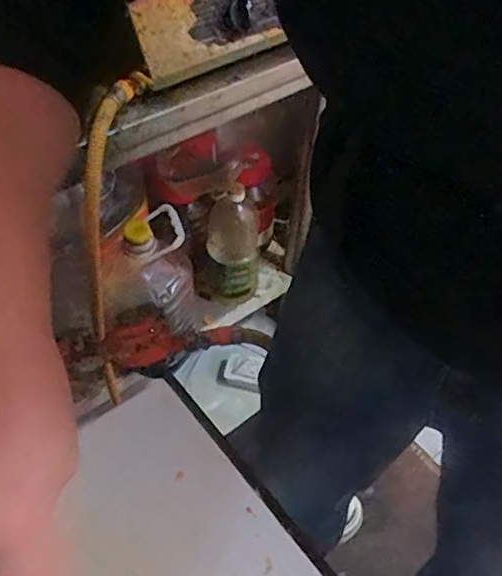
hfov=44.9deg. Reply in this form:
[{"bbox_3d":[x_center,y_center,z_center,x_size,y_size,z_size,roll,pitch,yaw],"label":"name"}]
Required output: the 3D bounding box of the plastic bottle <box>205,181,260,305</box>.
[{"bbox_3d":[-0.036,-0.083,1.224,0.109,0.267,0.084,1,50,-3],"label":"plastic bottle"}]

